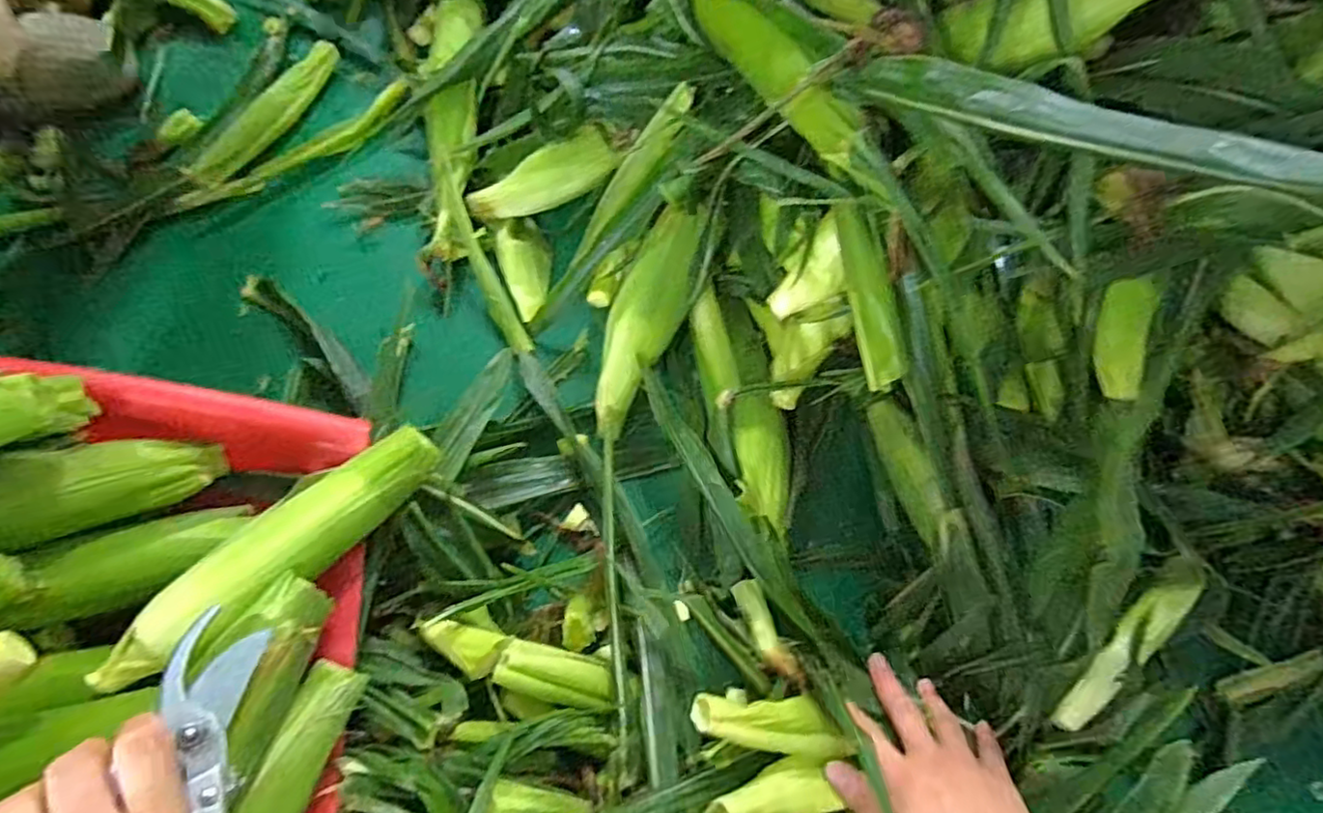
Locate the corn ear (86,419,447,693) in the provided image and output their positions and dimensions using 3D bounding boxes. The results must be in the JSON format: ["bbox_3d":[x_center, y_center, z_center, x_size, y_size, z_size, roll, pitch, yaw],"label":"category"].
[{"bbox_3d":[-0.232,0.090,0.407,0.218,0.038,0.049,-39,77,-24],"label":"corn ear"}]

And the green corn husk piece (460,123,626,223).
[{"bbox_3d":[-0.107,-0.204,0.600,0.153,0.043,0.034,-18,72,21],"label":"green corn husk piece"}]

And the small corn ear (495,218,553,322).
[{"bbox_3d":[-0.126,-0.129,0.618,0.045,0.032,0.106,-10,73,-4],"label":"small corn ear"}]

